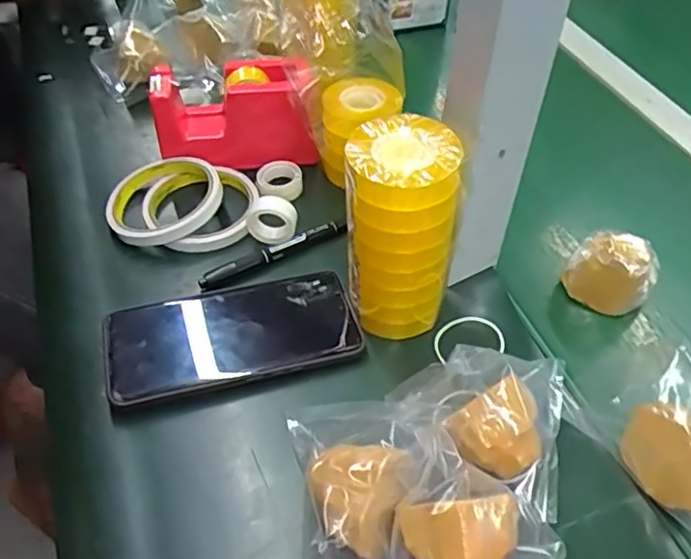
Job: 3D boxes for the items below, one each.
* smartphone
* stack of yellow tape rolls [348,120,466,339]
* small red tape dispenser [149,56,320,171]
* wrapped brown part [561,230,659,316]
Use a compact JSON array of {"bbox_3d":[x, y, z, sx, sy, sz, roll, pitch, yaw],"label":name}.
[{"bbox_3d":[-0.074,0.036,0.420,0.162,0.018,0.073,-13,48,-13],"label":"smartphone"},{"bbox_3d":[0.031,-0.026,0.389,0.062,0.135,0.053,4,47,2],"label":"stack of yellow tape rolls"},{"bbox_3d":[-0.090,-0.137,0.531,0.128,0.082,0.060,0,47,-1],"label":"small red tape dispenser"},{"bbox_3d":[0.191,-0.006,0.452,0.057,0.054,0.030,26,52,22],"label":"wrapped brown part"}]

